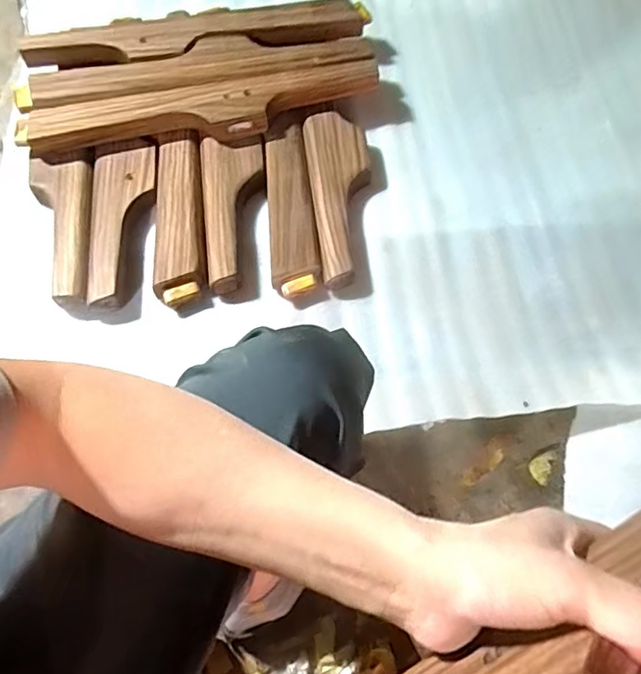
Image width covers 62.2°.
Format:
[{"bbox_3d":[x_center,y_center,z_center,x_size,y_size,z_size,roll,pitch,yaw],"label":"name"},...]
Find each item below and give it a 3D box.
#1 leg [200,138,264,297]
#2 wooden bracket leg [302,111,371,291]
[{"bbox_3d":[-0.120,-0.180,0.754,0.086,0.030,0.234,-6,65,-5],"label":"leg"},{"bbox_3d":[0.033,-0.206,0.775,0.091,0.032,0.284,-5,65,-5],"label":"wooden bracket leg"}]

